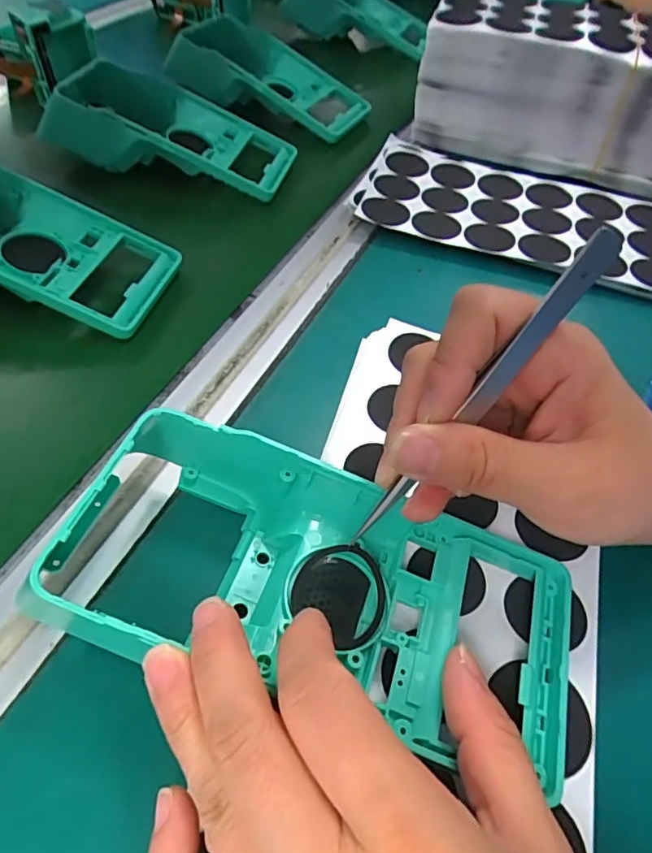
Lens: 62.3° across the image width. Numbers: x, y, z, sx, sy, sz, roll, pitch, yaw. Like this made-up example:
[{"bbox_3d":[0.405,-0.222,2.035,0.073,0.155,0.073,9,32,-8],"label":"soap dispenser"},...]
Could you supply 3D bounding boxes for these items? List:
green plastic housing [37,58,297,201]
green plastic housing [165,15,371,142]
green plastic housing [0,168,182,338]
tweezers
[{"bbox_3d":[-0.118,-0.229,0.419,0.179,0.049,0.090,12,51,4],"label":"green plastic housing"},{"bbox_3d":[-0.053,-0.317,0.494,0.160,0.059,0.099,27,54,16],"label":"green plastic housing"},{"bbox_3d":[-0.187,-0.112,0.322,0.186,0.046,0.093,12,54,5],"label":"green plastic housing"},{"bbox_3d":[0.046,-0.008,0.164,0.005,0.115,0.009,47,20,28],"label":"tweezers"}]

